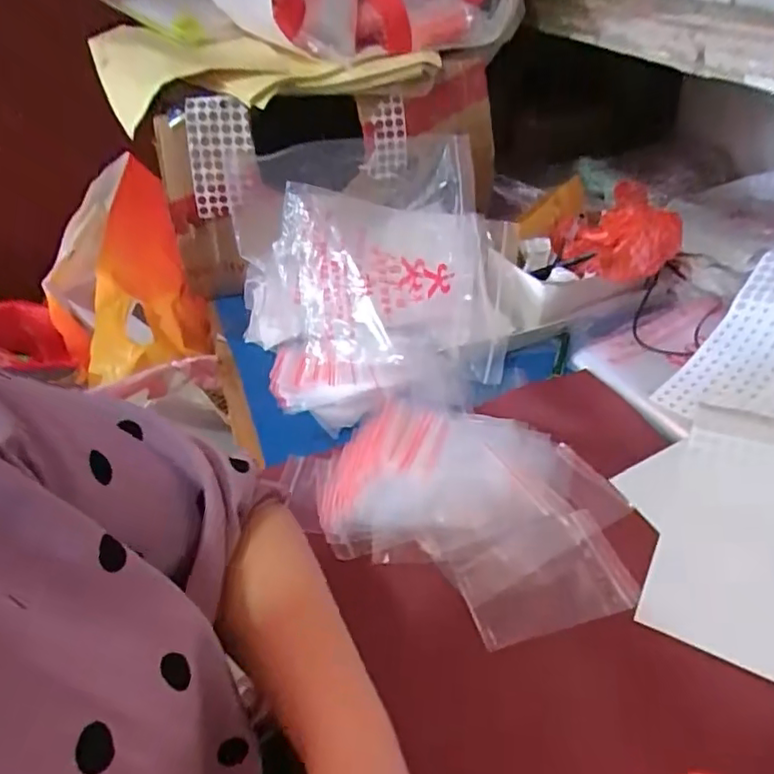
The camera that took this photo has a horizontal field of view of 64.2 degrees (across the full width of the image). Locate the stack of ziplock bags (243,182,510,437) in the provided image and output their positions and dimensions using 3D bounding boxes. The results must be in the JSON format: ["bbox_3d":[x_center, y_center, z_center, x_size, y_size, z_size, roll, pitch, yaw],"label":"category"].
[{"bbox_3d":[-0.003,-0.097,0.650,0.288,0.128,0.234,-15,40,-8],"label":"stack of ziplock bags"}]

